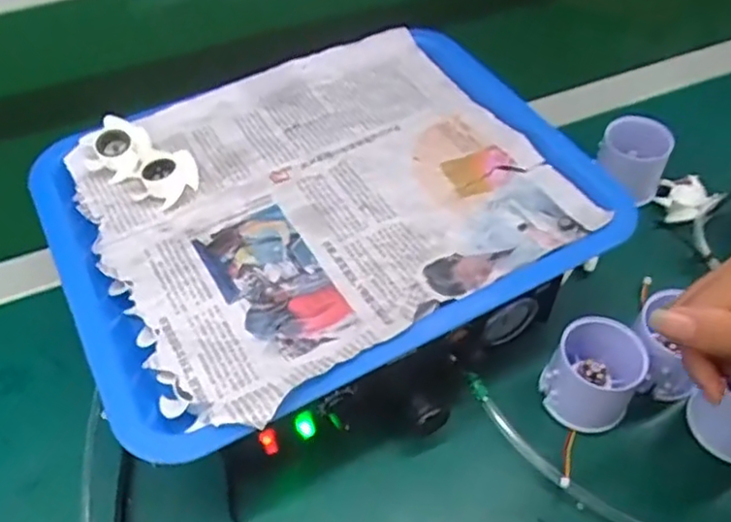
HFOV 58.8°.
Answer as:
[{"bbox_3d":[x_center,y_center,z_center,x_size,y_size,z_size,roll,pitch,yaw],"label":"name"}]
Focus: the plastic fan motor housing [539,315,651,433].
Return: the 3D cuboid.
[{"bbox_3d":[0.144,0.072,0.410,0.052,0.059,0.056,-1,51,1],"label":"plastic fan motor housing"}]

